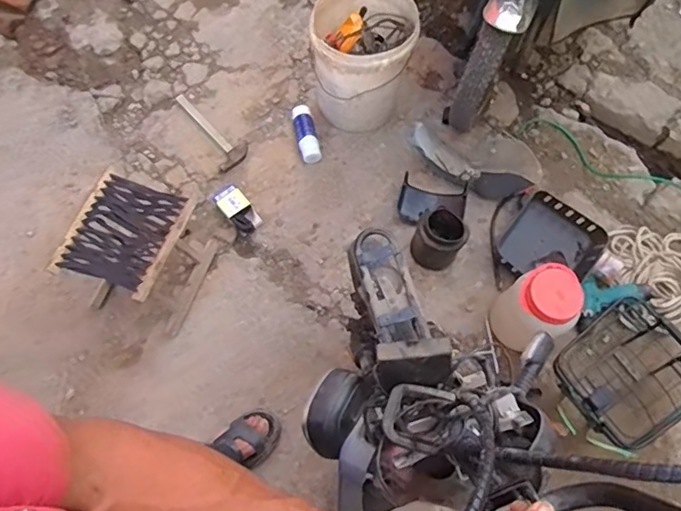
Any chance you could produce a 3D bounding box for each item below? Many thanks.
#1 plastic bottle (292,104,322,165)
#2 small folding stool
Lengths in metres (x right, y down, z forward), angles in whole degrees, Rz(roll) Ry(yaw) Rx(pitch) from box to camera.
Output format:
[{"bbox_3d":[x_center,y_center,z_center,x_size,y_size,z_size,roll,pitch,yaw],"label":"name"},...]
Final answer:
[{"bbox_3d":[-0.107,-0.390,1.754,0.067,0.059,0.188,-13,78,-11],"label":"plastic bottle"},{"bbox_3d":[-0.520,0.003,1.453,0.253,0.301,0.285,17,67,6],"label":"small folding stool"}]

